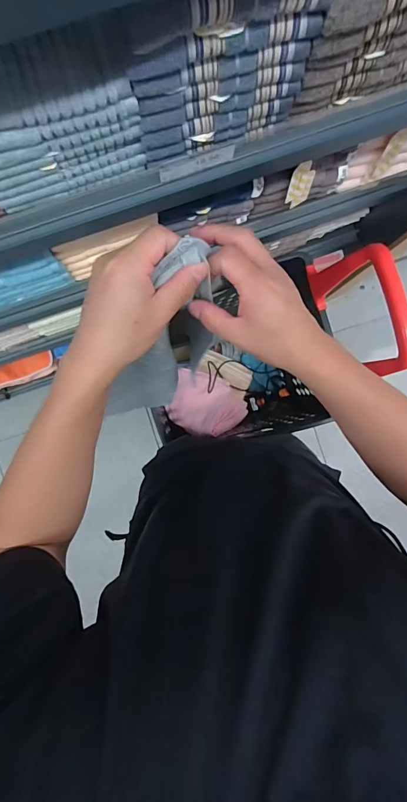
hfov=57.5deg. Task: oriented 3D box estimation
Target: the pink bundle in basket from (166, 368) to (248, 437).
[{"bbox_3d":[0.016,0.015,1.117,0.232,0.128,0.172,20,89,-1],"label":"pink bundle in basket"}]

